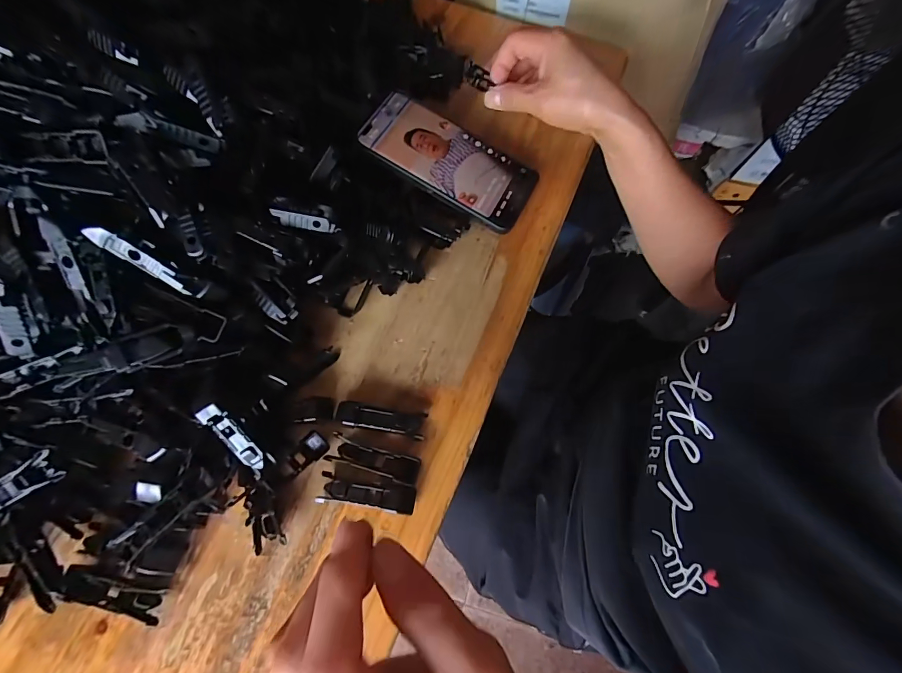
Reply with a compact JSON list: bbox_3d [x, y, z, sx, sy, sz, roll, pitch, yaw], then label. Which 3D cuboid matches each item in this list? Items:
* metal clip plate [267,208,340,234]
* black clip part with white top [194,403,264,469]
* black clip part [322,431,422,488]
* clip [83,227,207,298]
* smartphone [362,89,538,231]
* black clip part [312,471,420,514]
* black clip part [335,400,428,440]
[{"bbox_3d":[-0.106,-0.084,0.286,0.047,0.011,0.006,9,67,-18],"label":"metal clip plate"},{"bbox_3d":[-0.141,0.065,0.255,0.014,0.004,0.052,-40,106,-15],"label":"black clip part with white top"},{"bbox_3d":[-0.056,0.088,0.281,0.066,0.013,0.019,17,69,6],"label":"black clip part"},{"bbox_3d":[-0.193,-0.047,0.250,0.069,0.009,0.011,35,68,-22],"label":"clip"},{"bbox_3d":[0.000,-0.163,0.364,0.160,0.008,0.073,31,70,-3],"label":"smartphone"},{"bbox_3d":[-0.059,0.109,0.273,0.067,0.015,0.019,7,68,2],"label":"black clip part"},{"bbox_3d":[-0.053,0.061,0.292,0.066,0.014,0.019,9,68,2],"label":"black clip part"}]

